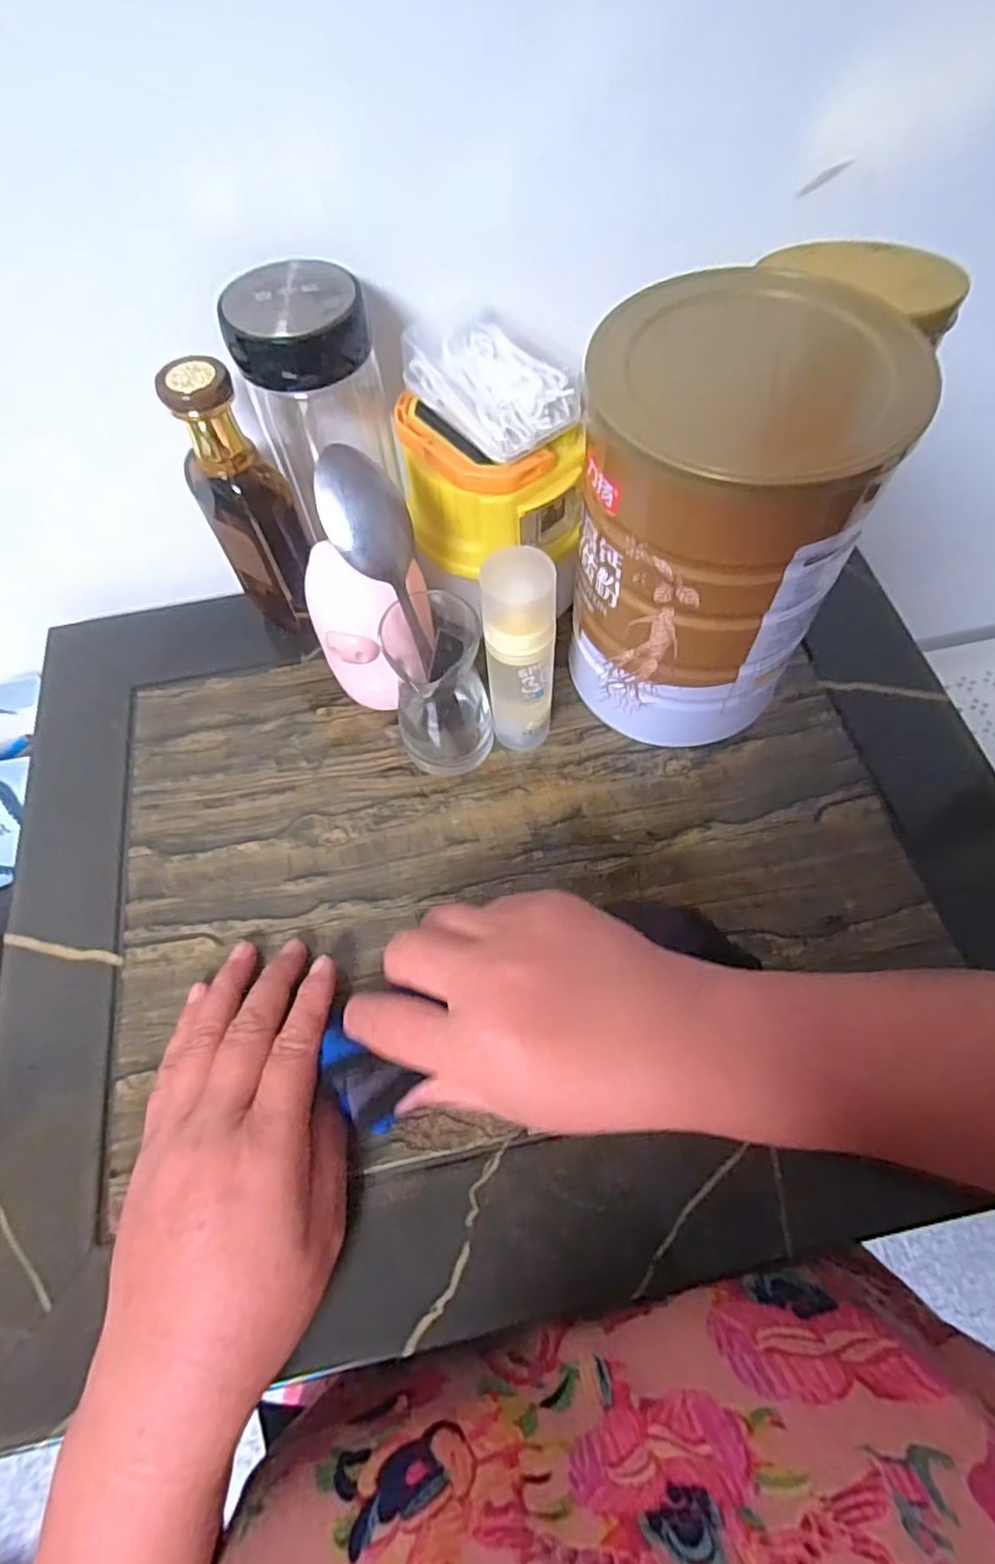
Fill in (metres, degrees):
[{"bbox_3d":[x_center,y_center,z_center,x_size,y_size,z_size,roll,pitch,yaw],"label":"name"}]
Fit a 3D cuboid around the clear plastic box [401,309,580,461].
[{"bbox_3d":[-0.004,-0.195,0.325,0.057,0.025,0.081,-31,66,-13],"label":"clear plastic box"}]

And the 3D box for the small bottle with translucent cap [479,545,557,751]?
[{"bbox_3d":[0.012,-0.059,0.345,0.034,0.133,0.026,-4,62,0],"label":"small bottle with translucent cap"}]

